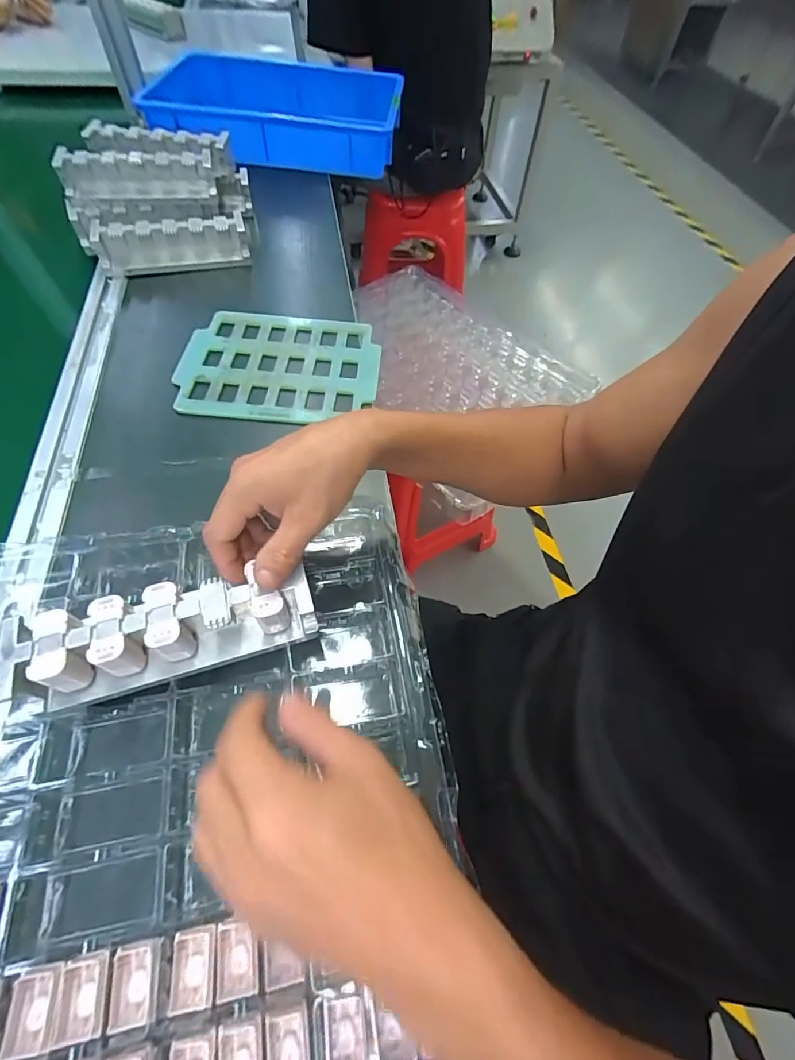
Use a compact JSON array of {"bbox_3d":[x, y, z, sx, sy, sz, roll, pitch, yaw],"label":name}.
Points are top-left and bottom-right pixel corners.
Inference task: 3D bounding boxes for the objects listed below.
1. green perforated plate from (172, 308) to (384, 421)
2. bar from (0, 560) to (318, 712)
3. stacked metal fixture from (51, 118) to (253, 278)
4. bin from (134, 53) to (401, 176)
[{"bbox_3d":[-0.135,-0.193,0.518,0.221,0.015,0.174,5,59,0],"label":"green perforated plate"},{"bbox_3d":[-0.153,0.068,0.302,0.185,0.047,0.047,-11,59,-14],"label":"bar"},{"bbox_3d":[-0.329,-0.460,0.618,0.221,0.104,0.210,-7,60,-7],"label":"stacked metal fixture"},{"bbox_3d":[-0.213,-0.770,0.823,0.429,0.084,0.293,4,59,0],"label":"bin"}]

